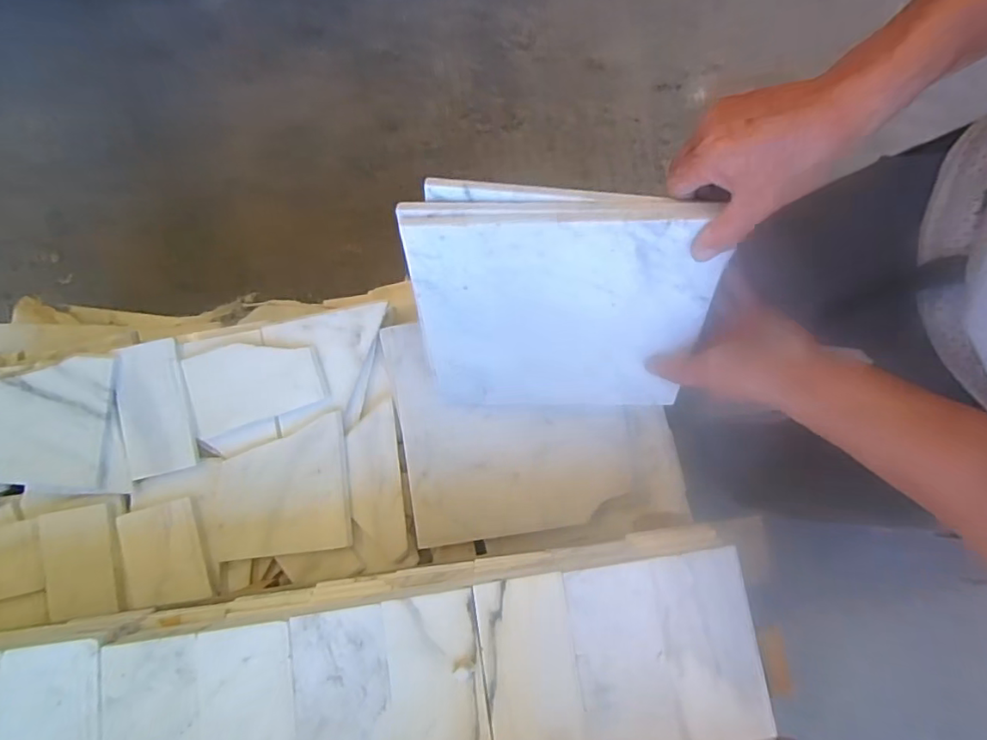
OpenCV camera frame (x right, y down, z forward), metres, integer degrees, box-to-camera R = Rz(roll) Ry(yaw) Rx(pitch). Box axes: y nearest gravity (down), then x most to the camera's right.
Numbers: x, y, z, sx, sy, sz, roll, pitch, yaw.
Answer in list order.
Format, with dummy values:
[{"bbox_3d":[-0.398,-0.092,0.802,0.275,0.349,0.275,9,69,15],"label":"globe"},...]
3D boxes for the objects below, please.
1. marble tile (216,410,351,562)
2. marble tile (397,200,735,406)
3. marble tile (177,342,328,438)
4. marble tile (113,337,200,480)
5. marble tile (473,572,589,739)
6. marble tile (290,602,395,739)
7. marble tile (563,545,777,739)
[{"bbox_3d":[-0.223,0.124,0.590,0.138,0.014,0.132,-6,83,-4],"label":"marble tile"},{"bbox_3d":[0.056,-0.042,0.495,0.236,0.241,0.019,1,55,4],"label":"marble tile"},{"bbox_3d":[-0.257,0.010,0.600,0.140,0.015,0.083,-17,84,-5],"label":"marble tile"},{"bbox_3d":[-0.369,0.040,0.613,0.068,0.005,0.142,-12,86,-12],"label":"marble tile"},{"bbox_3d":[0.031,0.243,0.450,0.073,0.009,0.146,-8,84,-4],"label":"marble tile"},{"bbox_3d":[-0.119,0.269,0.448,0.076,0.009,0.146,-7,83,-4],"label":"marble tile"},{"bbox_3d":[0.143,0.232,0.461,0.147,0.014,0.146,-7,83,-4],"label":"marble tile"}]

